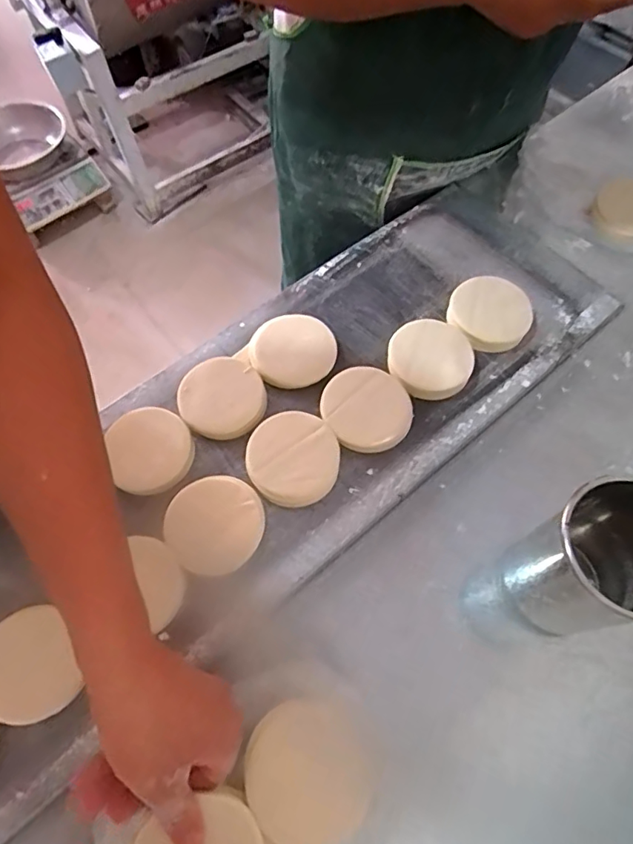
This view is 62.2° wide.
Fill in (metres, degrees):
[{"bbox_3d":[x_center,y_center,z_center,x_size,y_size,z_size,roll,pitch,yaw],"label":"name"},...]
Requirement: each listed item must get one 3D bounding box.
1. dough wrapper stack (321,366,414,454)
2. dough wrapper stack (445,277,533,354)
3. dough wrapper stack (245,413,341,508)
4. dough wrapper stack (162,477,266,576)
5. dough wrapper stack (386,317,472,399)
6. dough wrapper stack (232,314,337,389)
[{"bbox_3d":[0.049,-0.014,0.511,0.083,0.029,0.086,-8,65,-3],"label":"dough wrapper stack"},{"bbox_3d":[0.185,-0.116,0.563,0.083,0.028,0.084,14,66,7],"label":"dough wrapper stack"},{"bbox_3d":[-0.022,0.035,0.494,0.084,0.018,0.085,1,65,1],"label":"dough wrapper stack"},{"bbox_3d":[-0.092,0.093,0.471,0.089,0.021,0.080,-4,65,-1],"label":"dough wrapper stack"},{"bbox_3d":[0.116,-0.066,0.536,0.082,0.029,0.082,16,66,8],"label":"dough wrapper stack"},{"bbox_3d":[-0.026,-0.071,0.554,0.088,0.027,0.086,28,68,13],"label":"dough wrapper stack"}]

